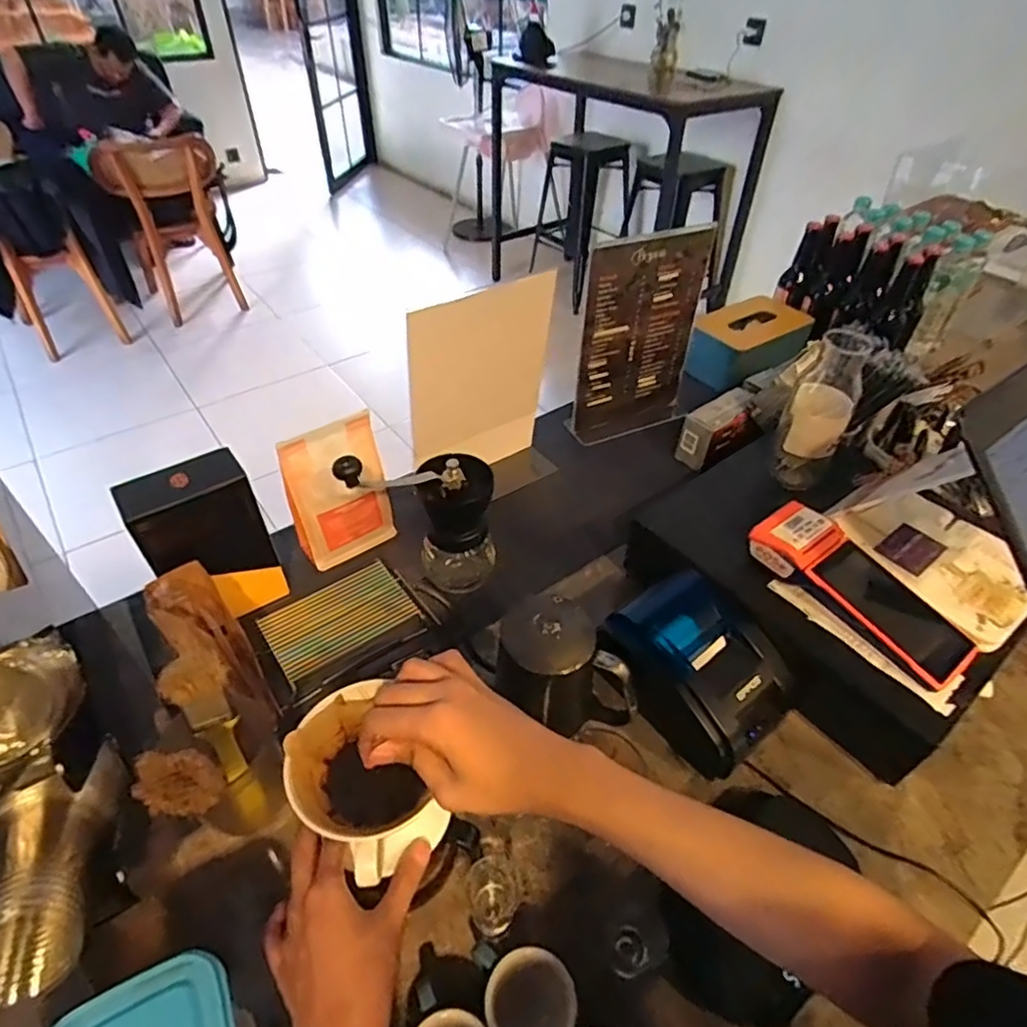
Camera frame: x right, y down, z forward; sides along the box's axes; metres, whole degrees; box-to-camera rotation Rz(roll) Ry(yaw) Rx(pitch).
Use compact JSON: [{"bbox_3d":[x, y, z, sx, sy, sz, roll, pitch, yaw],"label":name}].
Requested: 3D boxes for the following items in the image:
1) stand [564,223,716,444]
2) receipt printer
[{"bbox_3d":[0.197,-0.270,0.950,0.212,0.305,0.060,-19,48,-21],"label":"stand"},{"bbox_3d":[0.194,0.156,0.638,0.134,0.098,0.178,-30,52,-29],"label":"receipt printer"}]

